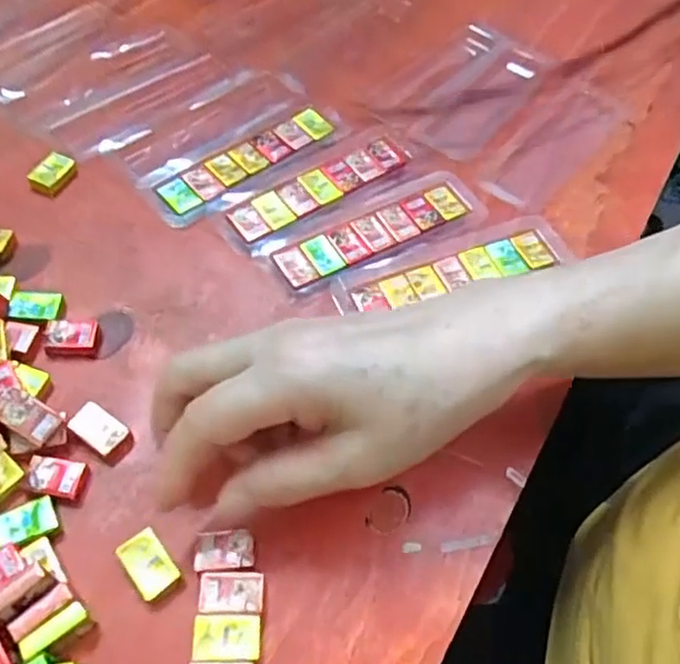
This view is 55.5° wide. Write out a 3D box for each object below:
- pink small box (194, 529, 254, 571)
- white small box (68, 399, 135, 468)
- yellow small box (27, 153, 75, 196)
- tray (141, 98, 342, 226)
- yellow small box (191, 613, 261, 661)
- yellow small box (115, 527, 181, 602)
[{"bbox_3d":[-0.049,0.092,0.275,0.024,0.004,0.016,-2,58,-6],"label":"pink small box"},{"bbox_3d":[-0.112,0.047,0.303,0.028,0.010,0.017,33,61,16],"label":"white small box"},{"bbox_3d":[-0.174,-0.097,0.391,0.019,0.008,0.026,23,59,10],"label":"yellow small box"},{"bbox_3d":[-0.058,-0.111,0.400,0.131,0.013,0.045,-36,67,-24],"label":"tray"},{"bbox_3d":[-0.045,0.123,0.260,0.027,0.006,0.017,3,57,-3],"label":"yellow small box"},{"bbox_3d":[-0.080,0.098,0.272,0.017,0.008,0.027,-35,66,-23],"label":"yellow small box"}]

